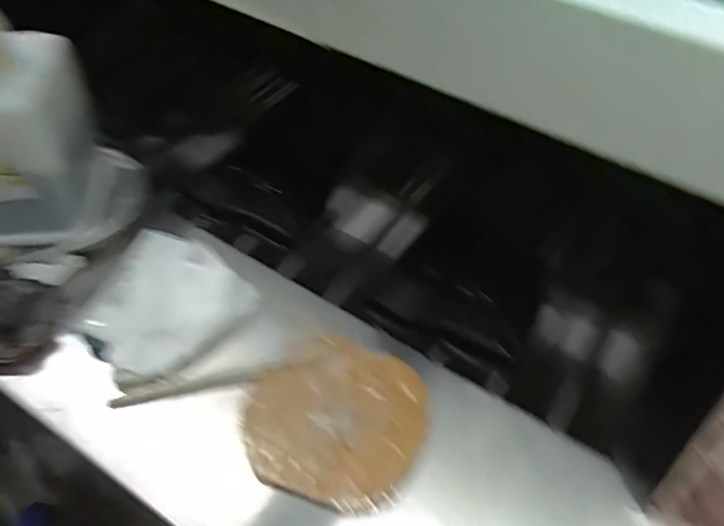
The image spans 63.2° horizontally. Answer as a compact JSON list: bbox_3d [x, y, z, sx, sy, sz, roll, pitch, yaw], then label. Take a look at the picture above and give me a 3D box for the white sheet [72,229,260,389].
[{"bbox_3d":[-0.195,0.035,0.560,0.130,0.033,0.138,37,58,25],"label":"white sheet"}]

